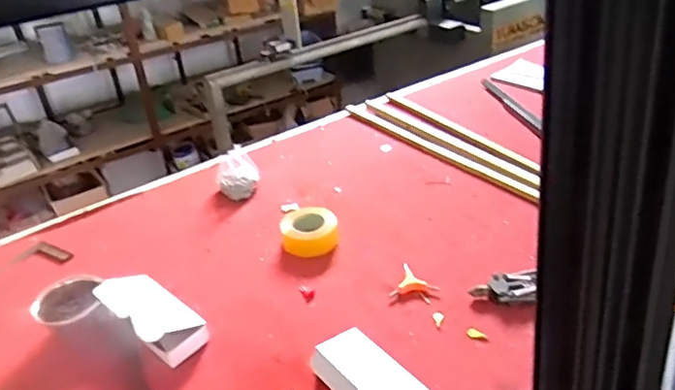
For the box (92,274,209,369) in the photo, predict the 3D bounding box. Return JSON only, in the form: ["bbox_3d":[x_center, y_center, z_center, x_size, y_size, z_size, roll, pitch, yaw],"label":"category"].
[{"bbox_3d":[-0.356,0.229,1.056,0.225,0.073,0.116,25,41,37],"label":"box"}]

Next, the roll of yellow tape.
[{"bbox_3d":[-0.064,0.079,1.272,0.137,0.068,0.119,-5,32,-2],"label":"roll of yellow tape"}]

